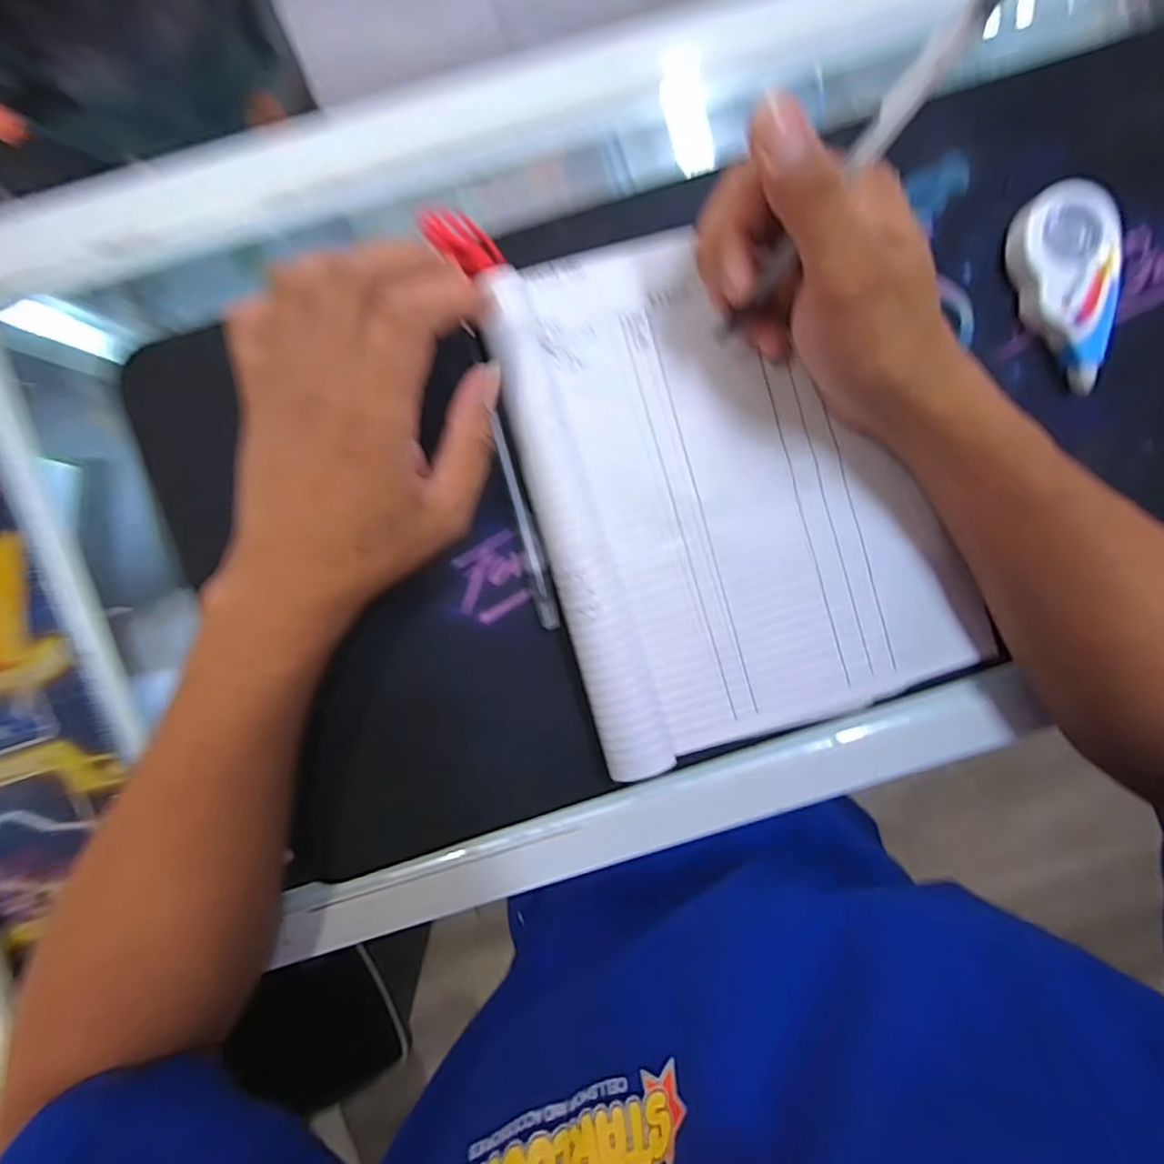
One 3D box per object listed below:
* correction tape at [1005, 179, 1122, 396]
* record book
[{"bbox_3d":[0.241,-0.145,0.300,0.041,0.019,0.096,-9,96,-1],"label":"correction tape"},{"bbox_3d":[0.078,-0.045,0.295,0.199,0.024,0.247,-15,99,0],"label":"record book"}]

